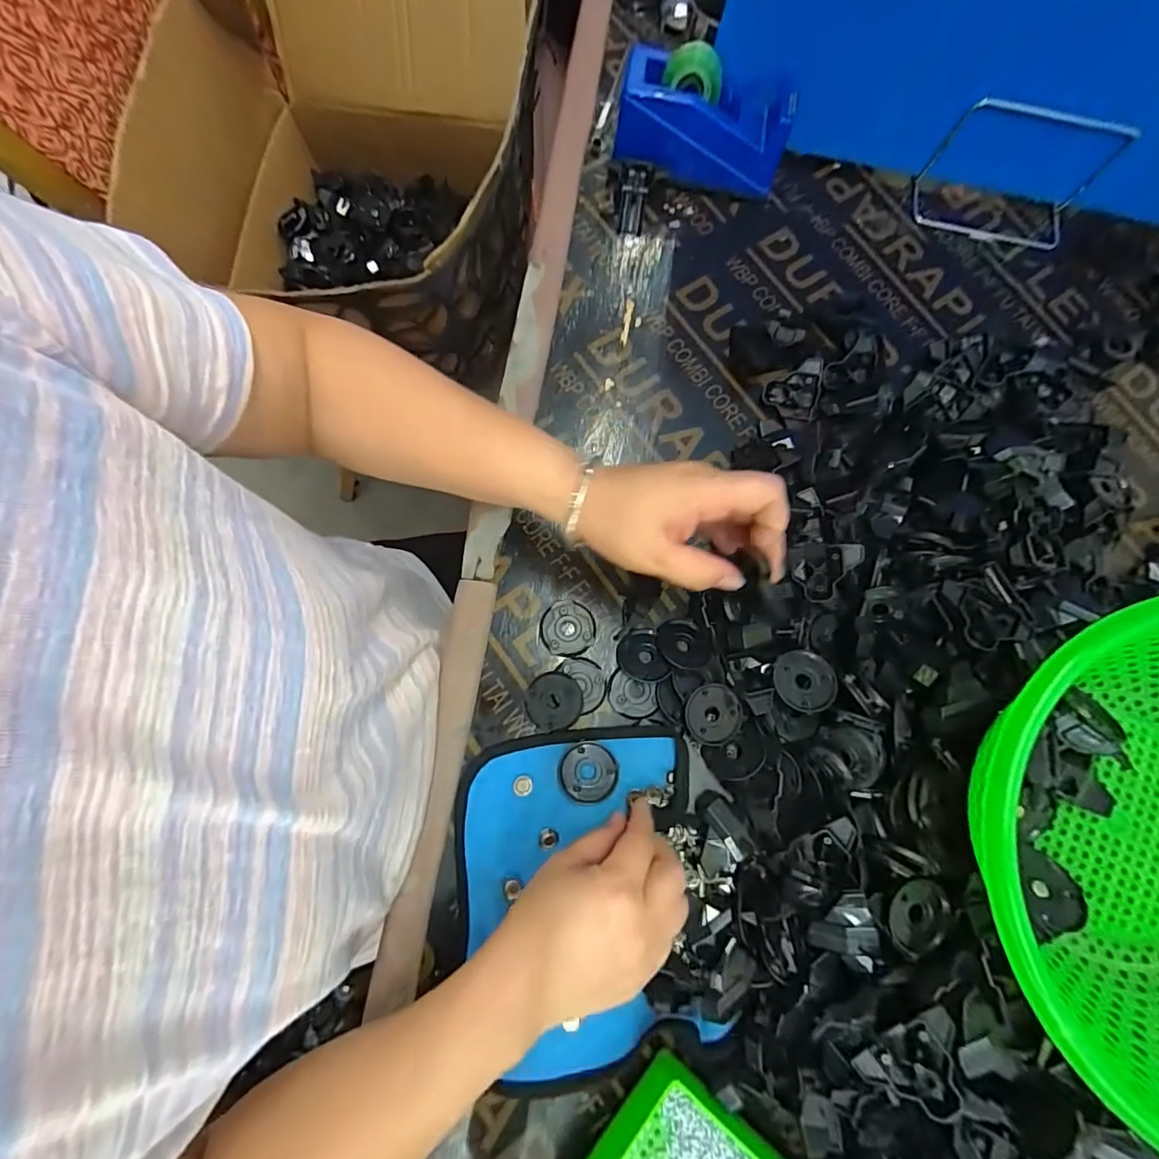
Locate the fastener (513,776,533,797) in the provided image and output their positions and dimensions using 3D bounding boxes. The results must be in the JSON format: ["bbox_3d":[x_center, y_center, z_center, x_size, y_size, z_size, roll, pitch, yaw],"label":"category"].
[{"bbox_3d":[-0.041,0.148,0.362,0.013,0.004,0.014,0,78,-1],"label":"fastener"}]

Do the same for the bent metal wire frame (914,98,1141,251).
[{"bbox_3d":[0.409,-0.372,0.467,0.159,0.083,0.057,10,78,1],"label":"bent metal wire frame"}]

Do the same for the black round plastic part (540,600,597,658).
[{"bbox_3d":[-0.009,0.038,0.390,0.041,0.005,0.041,0,78,-1],"label":"black round plastic part"}]

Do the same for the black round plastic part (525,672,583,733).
[{"bbox_3d":[-0.019,0.091,0.376,0.041,0.007,0.042,0,78,-1],"label":"black round plastic part"}]

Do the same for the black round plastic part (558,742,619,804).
[{"bbox_3d":[0.006,0.139,0.364,0.041,0.006,0.040,0,78,-1],"label":"black round plastic part"}]

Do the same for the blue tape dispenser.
[{"bbox_3d":[0.110,-0.410,0.457,0.149,0.084,0.060,9,78,1],"label":"blue tape dispenser"}]

